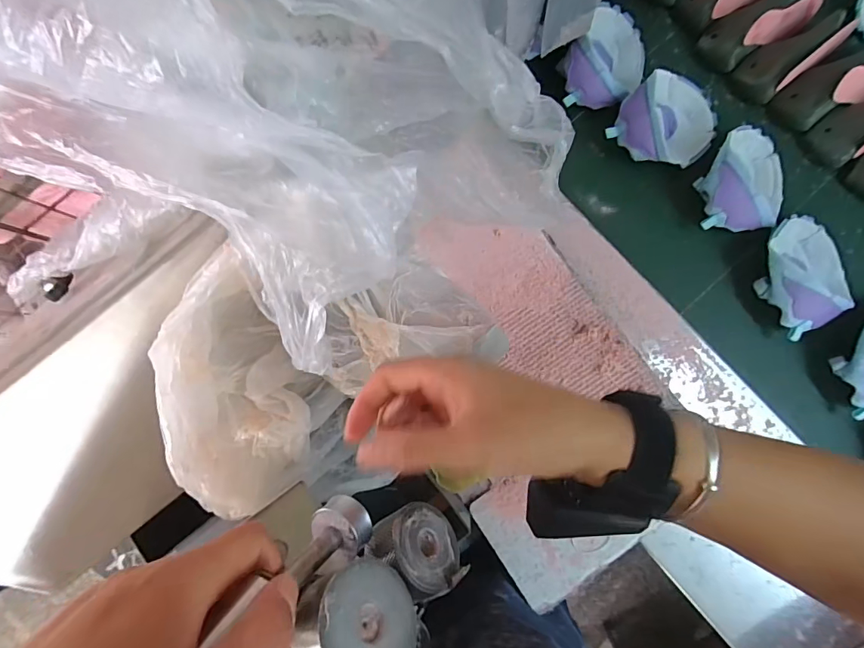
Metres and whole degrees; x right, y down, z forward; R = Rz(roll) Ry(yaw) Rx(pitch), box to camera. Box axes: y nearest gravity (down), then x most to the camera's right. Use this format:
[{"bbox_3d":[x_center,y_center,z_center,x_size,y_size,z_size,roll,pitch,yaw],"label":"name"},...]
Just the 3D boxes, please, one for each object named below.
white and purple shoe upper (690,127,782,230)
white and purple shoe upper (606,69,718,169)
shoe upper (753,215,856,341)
[{"bbox_3d":[0.415,-0.193,0.554,0.122,0.058,0.139,-2,84,4],"label":"white and purple shoe upper"},{"bbox_3d":[0.320,-0.273,0.571,0.126,0.058,0.118,0,84,4],"label":"white and purple shoe upper"},{"bbox_3d":[0.485,-0.068,0.547,0.121,0.051,0.141,-26,83,1],"label":"shoe upper"}]

